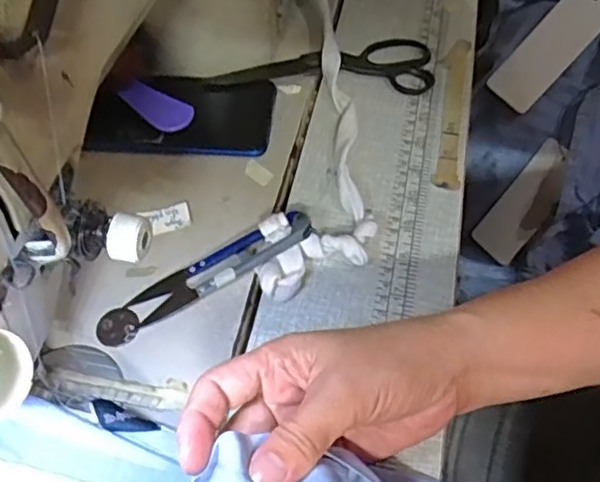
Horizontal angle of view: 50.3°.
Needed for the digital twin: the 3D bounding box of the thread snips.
[{"bbox_3d":[-0.058,0.017,0.381,0.134,0.020,0.034,-27,57,-16],"label":"thread snips"}]

